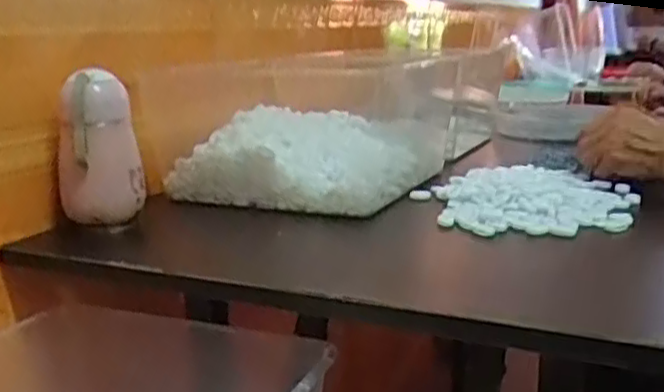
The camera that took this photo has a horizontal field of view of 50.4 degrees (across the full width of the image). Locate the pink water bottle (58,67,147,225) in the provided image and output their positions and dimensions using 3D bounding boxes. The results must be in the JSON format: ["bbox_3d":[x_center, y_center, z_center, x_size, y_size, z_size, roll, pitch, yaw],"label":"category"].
[{"bbox_3d":[-0.220,-0.036,0.673,0.065,0.161,0.054,-12,17,-37],"label":"pink water bottle"}]

